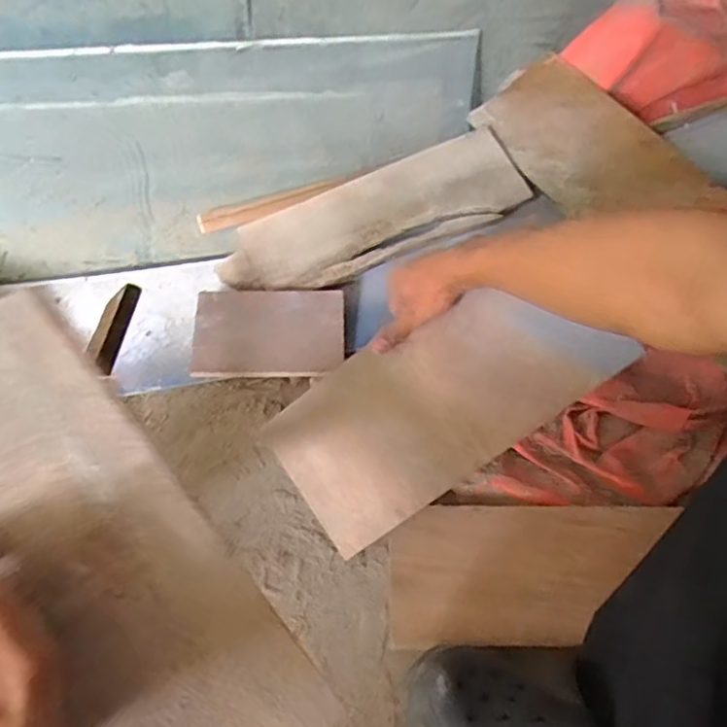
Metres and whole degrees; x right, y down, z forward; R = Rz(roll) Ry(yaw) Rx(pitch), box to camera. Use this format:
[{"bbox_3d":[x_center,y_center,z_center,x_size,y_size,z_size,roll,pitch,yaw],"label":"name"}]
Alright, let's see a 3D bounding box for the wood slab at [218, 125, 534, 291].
[{"bbox_3d":[0.008,-0.216,0.856,0.458,0.039,0.155,-21,82,-3],"label":"wood slab"}]

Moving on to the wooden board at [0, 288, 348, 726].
[{"bbox_3d":[-0.167,0.118,0.354,0.136,0.008,0.343,-36,86,-28],"label":"wooden board"}]

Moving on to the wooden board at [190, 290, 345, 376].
[{"bbox_3d":[-0.127,-0.042,0.784,0.197,0.026,0.118,1,77,-4],"label":"wooden board"}]

